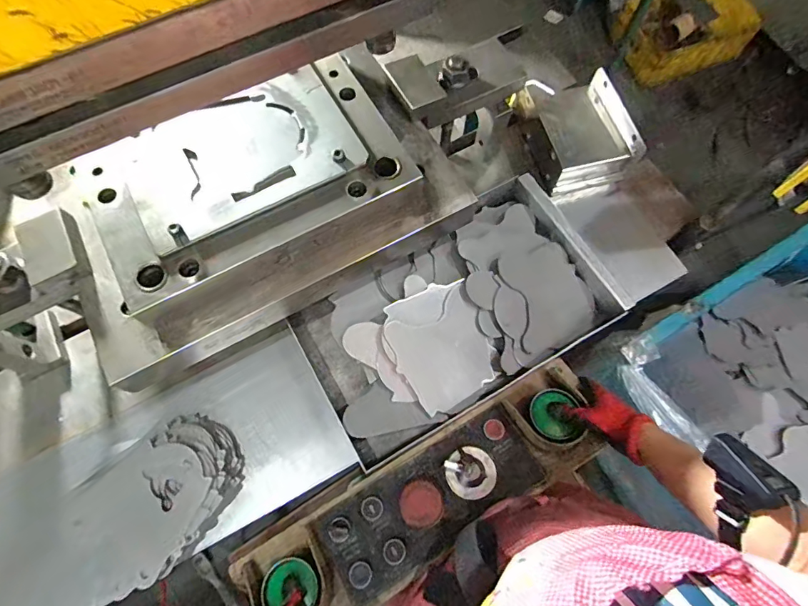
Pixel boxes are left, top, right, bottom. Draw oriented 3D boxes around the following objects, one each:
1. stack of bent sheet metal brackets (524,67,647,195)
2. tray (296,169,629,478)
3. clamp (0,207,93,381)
[{"bbox_3d":[0.265,-0.267,0.699,0.142,0.087,0.163,-15,70,-6],"label":"stack of bent sheet metal brackets"},{"bbox_3d":[0.067,0.009,0.594,0.385,0.085,0.226,-29,72,-10],"label":"tray"},{"bbox_3d":[-0.429,-0.001,0.545,0.173,0.168,0.088,-25,71,-9],"label":"clamp"}]

